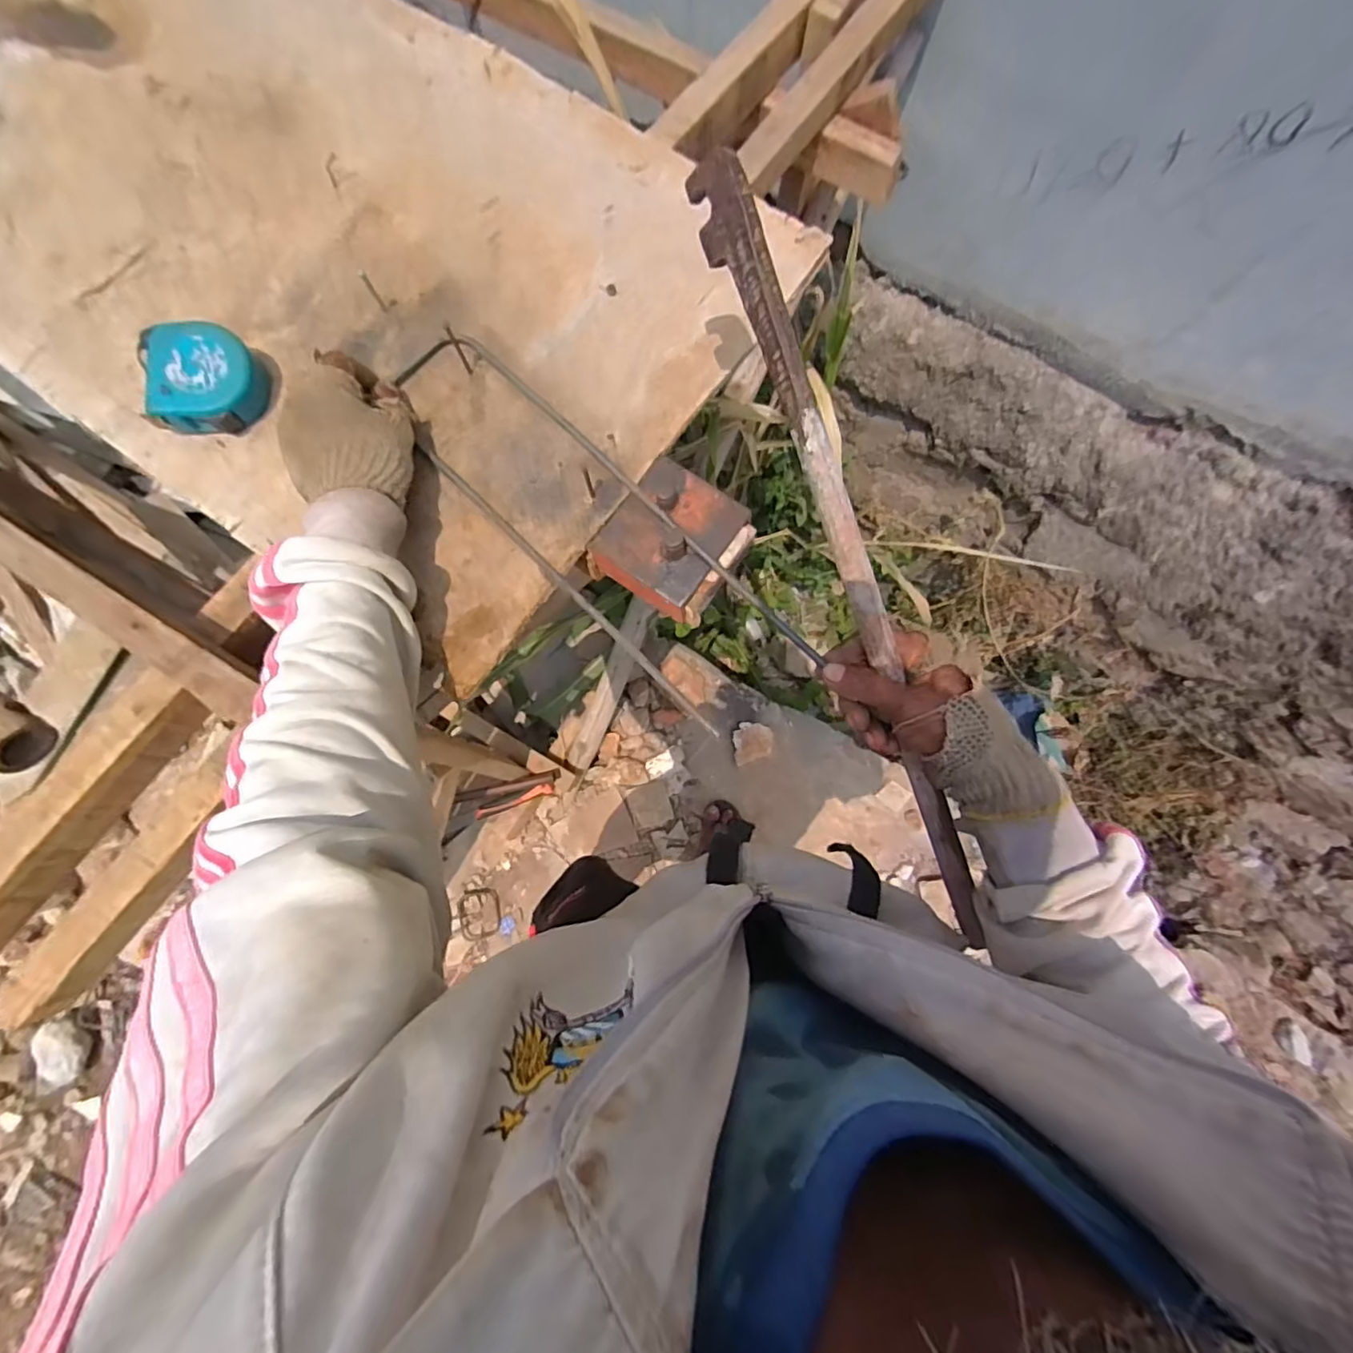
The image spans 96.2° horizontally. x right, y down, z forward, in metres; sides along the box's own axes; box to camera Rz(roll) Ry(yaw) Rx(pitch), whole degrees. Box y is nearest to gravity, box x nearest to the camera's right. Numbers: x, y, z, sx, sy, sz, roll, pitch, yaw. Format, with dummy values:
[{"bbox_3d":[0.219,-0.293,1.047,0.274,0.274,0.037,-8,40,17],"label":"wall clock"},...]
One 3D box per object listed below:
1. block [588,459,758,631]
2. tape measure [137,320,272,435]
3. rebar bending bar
[{"bbox_3d":[-0.003,-0.109,0.486,0.101,0.052,0.107,36,82,7],"label":"block"},{"bbox_3d":[-0.383,-0.240,0.493,0.079,0.044,0.076,0,80,1],"label":"tape measure"},{"bbox_3d":[0.127,-0.046,0.413,0.023,0.027,0.555,-24,104,-3],"label":"rebar bending bar"}]

